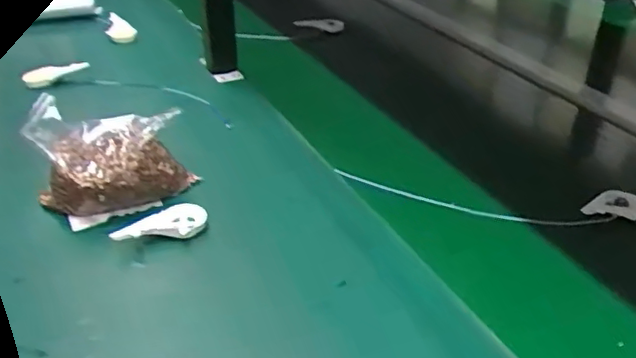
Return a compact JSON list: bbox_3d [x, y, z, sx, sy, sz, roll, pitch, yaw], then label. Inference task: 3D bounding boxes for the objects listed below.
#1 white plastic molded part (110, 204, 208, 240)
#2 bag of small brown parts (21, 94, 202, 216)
[{"bbox_3d":[-0.168,0.047,0.658,0.095,0.018,0.045,-9,34,-13],"label":"white plastic molded part"},{"bbox_3d":[-0.240,-0.030,0.716,0.166,0.082,0.127,-14,36,-20],"label":"bag of small brown parts"}]

